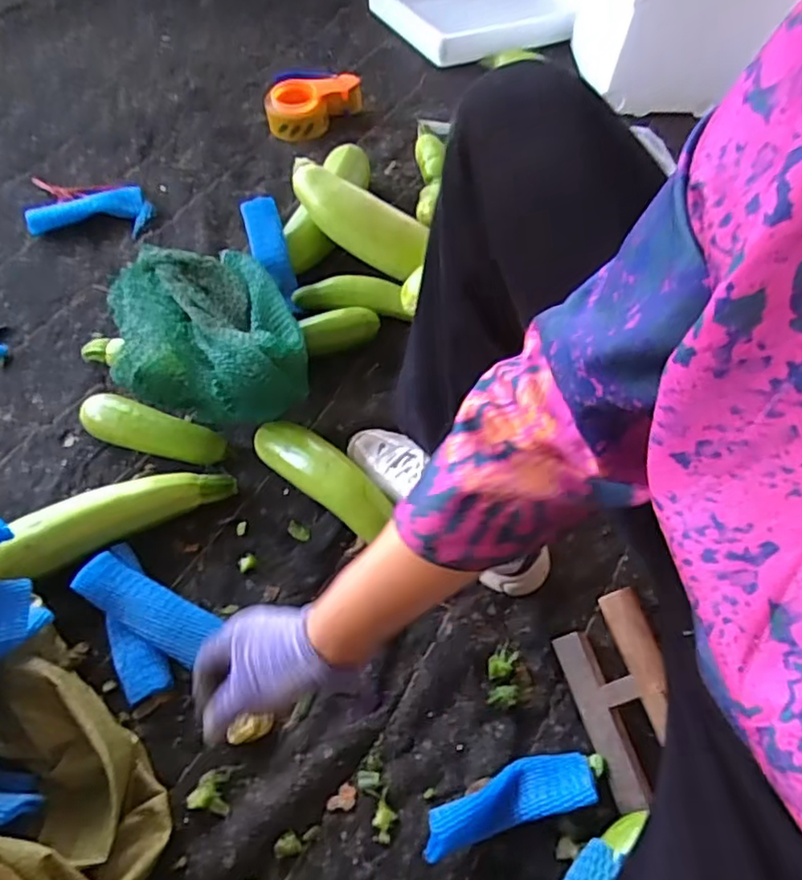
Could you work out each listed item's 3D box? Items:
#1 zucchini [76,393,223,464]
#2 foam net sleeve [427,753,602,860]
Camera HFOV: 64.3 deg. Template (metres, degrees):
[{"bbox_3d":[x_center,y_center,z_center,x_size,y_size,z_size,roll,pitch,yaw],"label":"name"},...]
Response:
[{"bbox_3d":[-0.294,-0.010,0.753,0.170,0.046,0.049,14,59,4],"label":"zucchini"},{"bbox_3d":[0.097,0.326,0.582,0.162,0.041,0.049,-12,60,-11],"label":"foam net sleeve"}]

